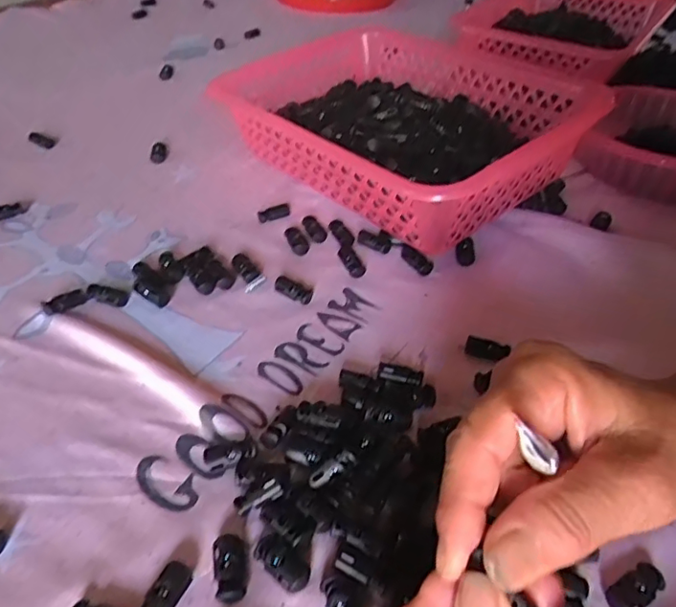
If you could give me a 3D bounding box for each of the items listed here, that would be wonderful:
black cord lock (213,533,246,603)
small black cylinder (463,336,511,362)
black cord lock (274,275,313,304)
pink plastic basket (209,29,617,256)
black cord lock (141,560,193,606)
[{"bbox_3d":[-0.049,0.119,0.260,0.014,0.007,0.028,-5,42,-11],"label":"black cord lock"},{"bbox_3d":[0.095,0.029,0.368,0.025,0.008,0.013,20,43,17],"label":"small black cylinder"},{"bbox_3d":[-0.032,-0.011,0.412,0.029,0.010,0.015,21,44,19],"label":"black cord lock"},{"bbox_3d":[0.047,-0.158,0.519,0.212,0.109,0.292,-28,50,-32],"label":"pink plastic basket"},{"bbox_3d":[-0.075,0.127,0.250,0.014,0.007,0.027,19,43,16],"label":"black cord lock"}]

